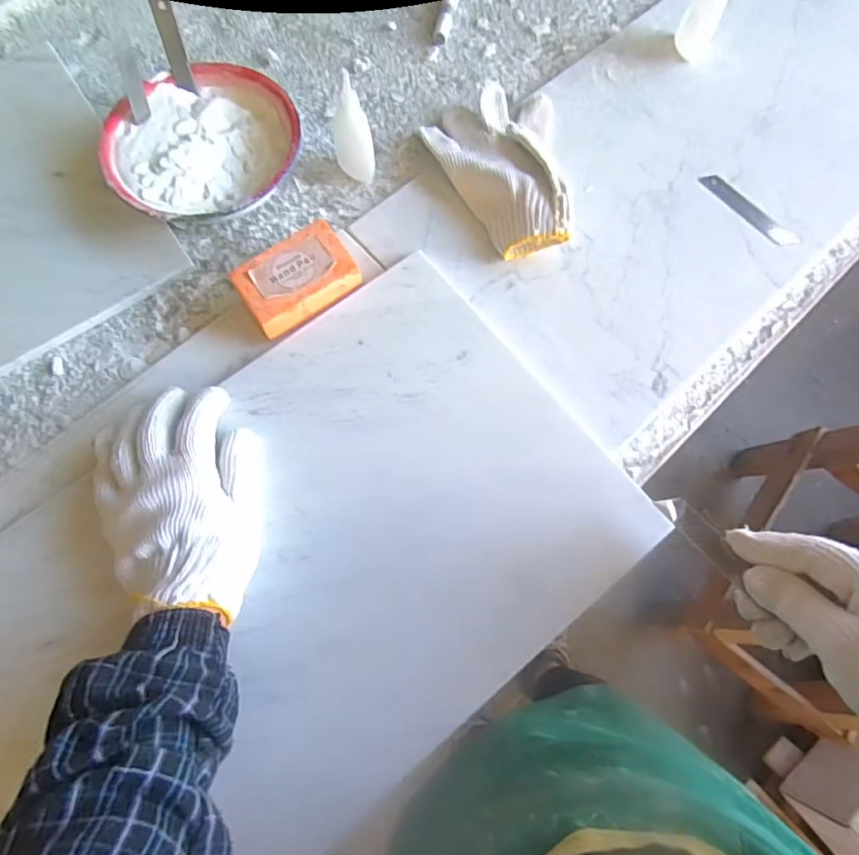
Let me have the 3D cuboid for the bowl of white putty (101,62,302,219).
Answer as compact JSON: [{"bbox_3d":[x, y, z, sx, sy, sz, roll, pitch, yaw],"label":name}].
[{"bbox_3d":[-0.200,-0.246,0.484,0.163,0.050,0.155,0,73,0],"label":"bowl of white putty"}]

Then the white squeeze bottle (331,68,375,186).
[{"bbox_3d":[-0.067,-0.257,0.467,0.025,0.093,0.032,-27,75,-8],"label":"white squeeze bottle"}]

